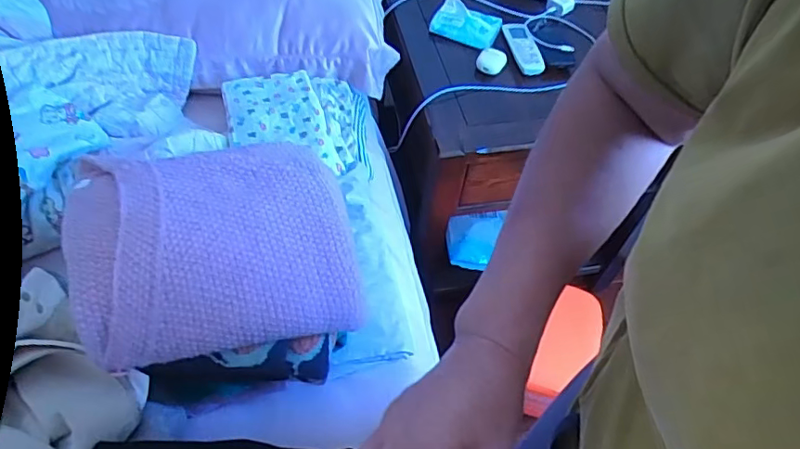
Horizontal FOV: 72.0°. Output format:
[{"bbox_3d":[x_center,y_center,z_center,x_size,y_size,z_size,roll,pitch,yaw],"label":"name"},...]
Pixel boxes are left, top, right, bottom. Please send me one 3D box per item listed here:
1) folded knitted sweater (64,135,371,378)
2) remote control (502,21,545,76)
[{"bbox_3d":[-0.193,0.016,0.591,0.275,0.096,0.213,-8,55,-11],"label":"folded knitted sweater"},{"bbox_3d":[0.239,-0.355,1.082,0.053,0.014,0.162,-5,54,-9],"label":"remote control"}]

